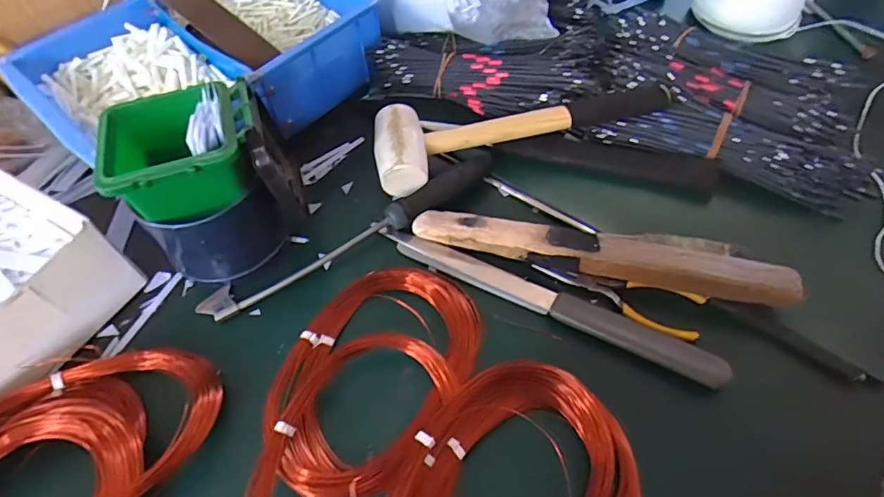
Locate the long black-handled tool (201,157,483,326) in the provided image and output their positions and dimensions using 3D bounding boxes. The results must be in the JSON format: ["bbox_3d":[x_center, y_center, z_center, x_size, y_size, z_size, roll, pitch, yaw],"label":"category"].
[{"bbox_3d":[-0.068,-0.014,0.400,0.259,0.019,0.030,-26,58,-15],"label":"long black-handled tool"}]

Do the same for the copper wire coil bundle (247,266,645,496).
[{"bbox_3d":[-0.015,0.126,0.303,0.197,0.022,0.238,-39,62,-22],"label":"copper wire coil bundle"}]

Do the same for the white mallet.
[{"bbox_3d":[0.063,-0.111,0.452,0.257,0.048,0.084,-16,56,-9],"label":"white mallet"}]

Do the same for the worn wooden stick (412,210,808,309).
[{"bbox_3d":[0.113,-0.004,0.376,0.266,0.034,0.042,14,57,11],"label":"worn wooden stick"}]

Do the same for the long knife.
[{"bbox_3d":[0.072,0.033,0.365,0.258,0.013,0.024,25,60,18],"label":"long knife"}]

